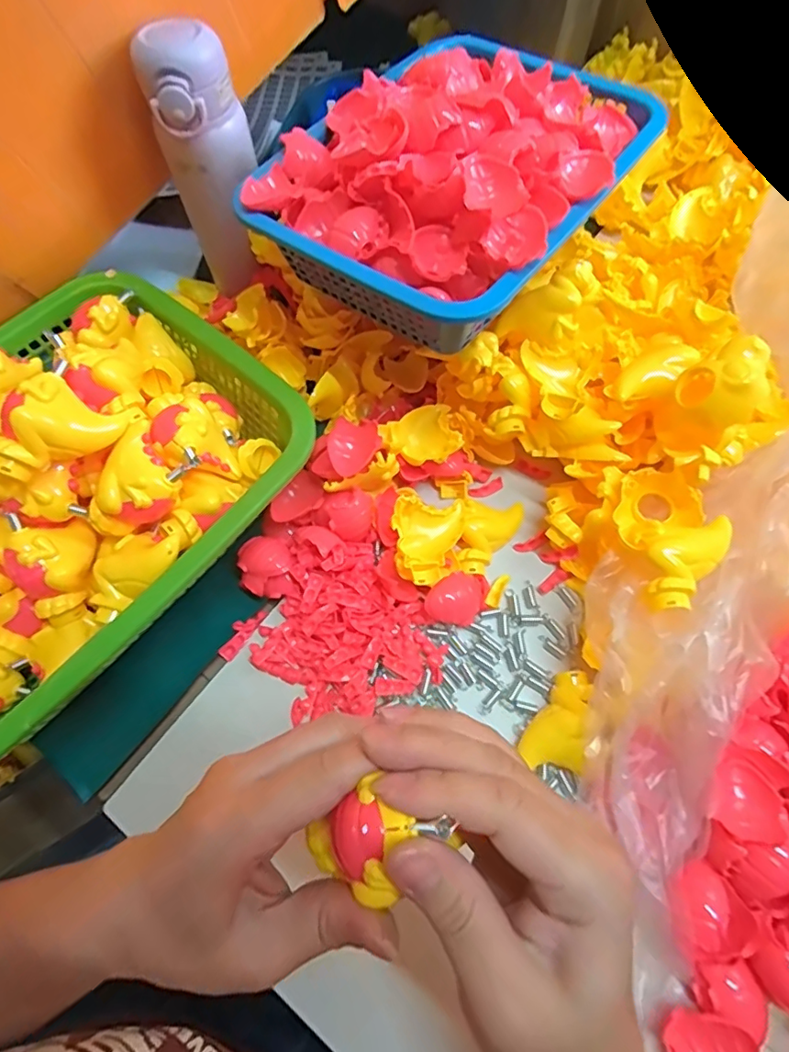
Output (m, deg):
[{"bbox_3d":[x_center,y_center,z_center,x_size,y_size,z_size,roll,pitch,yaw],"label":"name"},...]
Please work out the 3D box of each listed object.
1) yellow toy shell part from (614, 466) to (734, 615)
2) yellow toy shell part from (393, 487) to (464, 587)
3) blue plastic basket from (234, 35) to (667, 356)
[{"bbox_3d":[0.182,0.007,0.349,0.060,0.030,0.097,-9,67,-2],"label":"yellow toy shell part"},{"bbox_3d":[0.024,0.010,0.399,0.050,0.026,0.068,7,68,4],"label":"yellow toy shell part"},{"bbox_3d":[0.043,-0.262,0.392,0.211,0.086,0.252,33,72,14],"label":"blue plastic basket"}]

